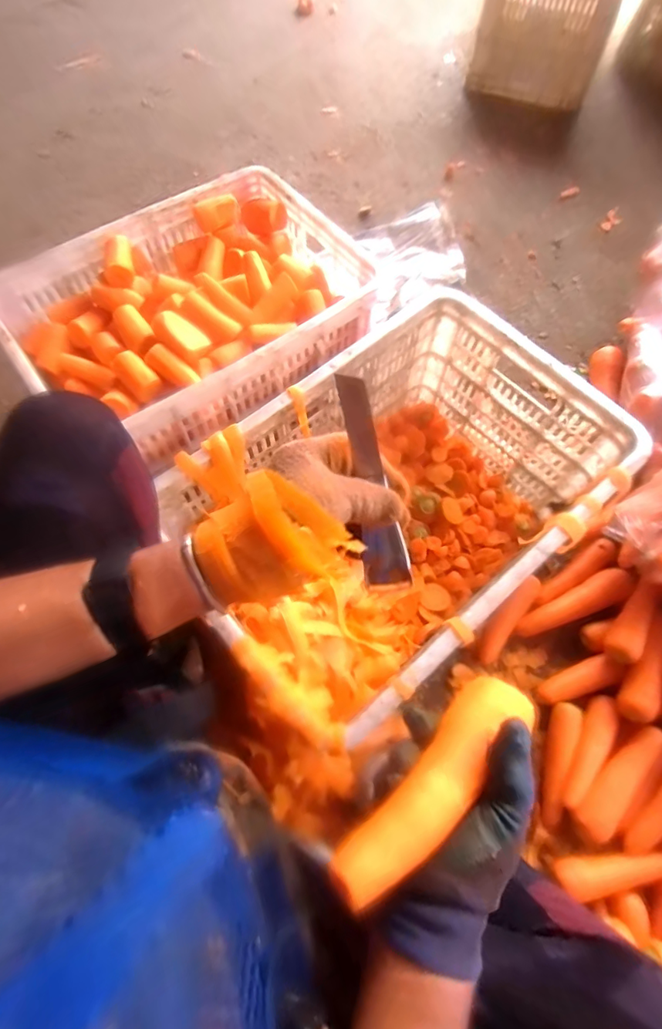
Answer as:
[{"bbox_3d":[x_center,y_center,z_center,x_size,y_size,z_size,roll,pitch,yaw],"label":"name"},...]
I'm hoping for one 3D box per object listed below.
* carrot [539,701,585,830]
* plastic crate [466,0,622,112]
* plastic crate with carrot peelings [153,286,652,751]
[{"bbox_3d":[0.323,0.351,0.672,0.034,0.036,0.160,19,68,8],"label":"carrot"},{"bbox_3d":[0.592,-1.373,1.300,0.349,0.297,0.278,18,68,8],"label":"plastic crate"},{"bbox_3d":[0.083,-0.003,0.665,0.521,0.251,0.359,-38,72,-14],"label":"plastic crate with carrot peelings"}]

